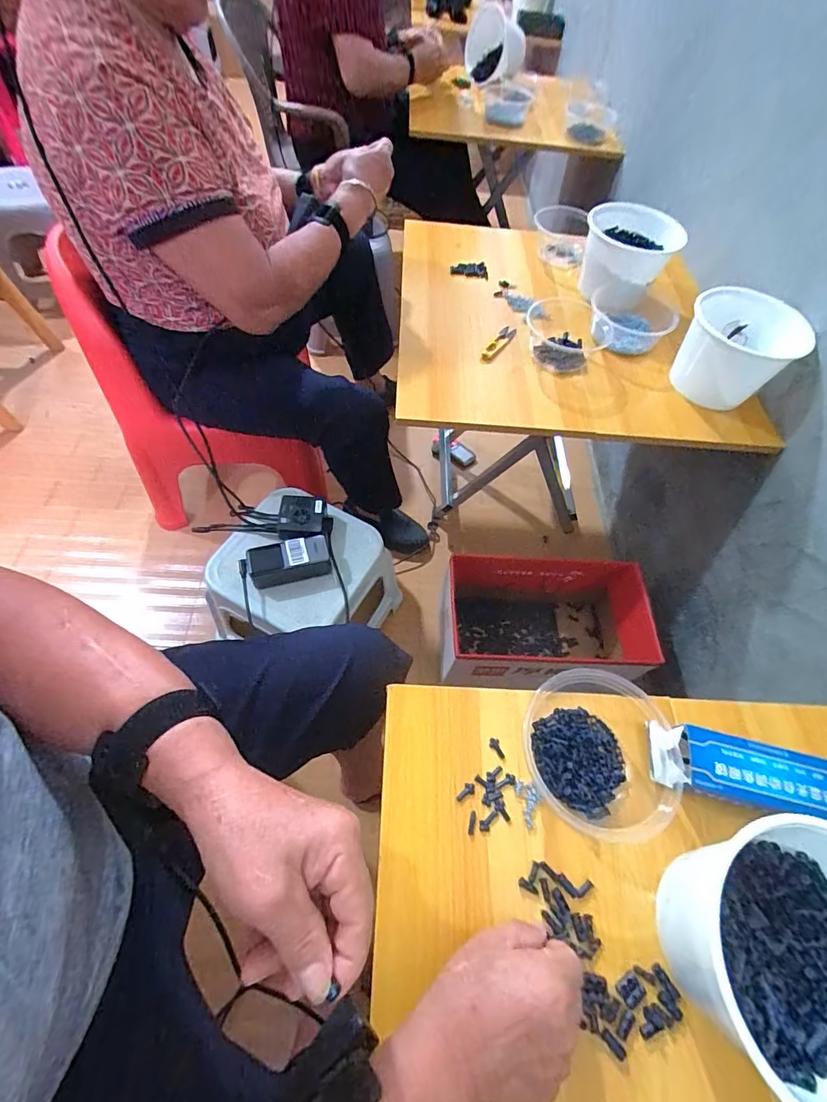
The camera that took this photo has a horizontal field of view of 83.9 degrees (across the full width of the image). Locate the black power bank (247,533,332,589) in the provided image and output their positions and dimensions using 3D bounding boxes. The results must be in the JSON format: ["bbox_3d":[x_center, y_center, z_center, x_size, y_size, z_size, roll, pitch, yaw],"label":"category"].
[{"bbox_3d":[-0.209,0.016,0.773,0.131,0.040,0.060,-10,62,-10],"label":"black power bank"}]

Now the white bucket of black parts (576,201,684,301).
[{"bbox_3d":[0.388,-0.534,0.849,0.165,0.124,0.173,0,59,-1],"label":"white bucket of black parts"}]

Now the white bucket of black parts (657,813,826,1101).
[{"bbox_3d":[0.271,0.287,0.331,0.144,0.108,0.163,-10,61,-9],"label":"white bucket of black parts"}]

